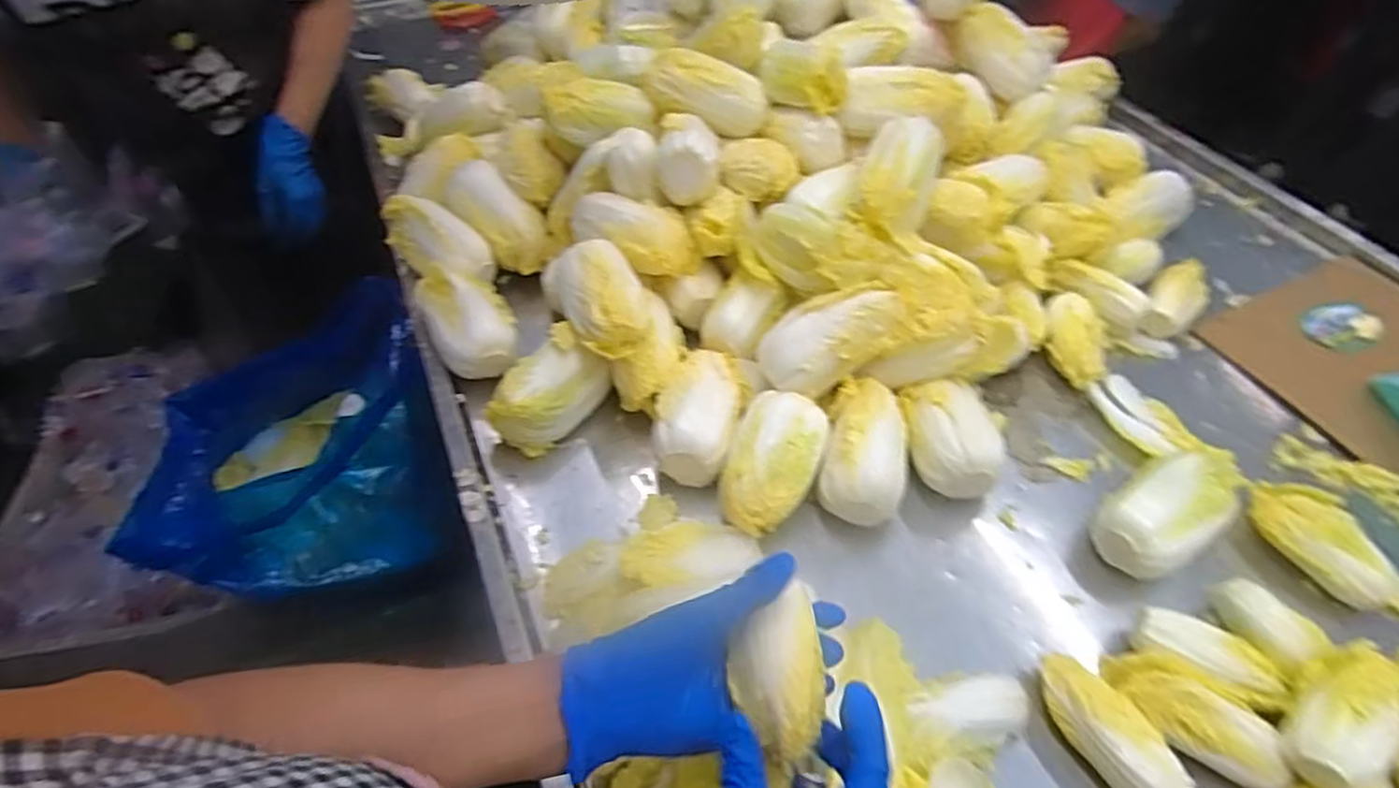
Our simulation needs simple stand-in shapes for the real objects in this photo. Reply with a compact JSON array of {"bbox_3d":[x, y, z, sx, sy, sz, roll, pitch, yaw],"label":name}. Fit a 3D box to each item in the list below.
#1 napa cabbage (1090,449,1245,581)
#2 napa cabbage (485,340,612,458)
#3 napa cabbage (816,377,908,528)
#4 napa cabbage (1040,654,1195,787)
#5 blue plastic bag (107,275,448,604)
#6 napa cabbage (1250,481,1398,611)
[{"bbox_3d":[0.404,0.108,0.615,0.124,0.079,0.072,-31,57,-22],"label":"napa cabbage"},{"bbox_3d":[-0.151,0.003,0.698,0.068,0.070,0.113,29,56,24],"label":"napa cabbage"},{"bbox_3d":[0.150,0.048,0.643,0.076,0.062,0.130,6,51,6],"label":"napa cabbage"},{"bbox_3d":[0.291,0.244,0.512,0.049,0.048,0.109,-26,53,-20],"label":"napa cabbage"},{"bbox_3d":[-0.507,0.056,0.903,0.319,0.208,0.338,-10,51,-8],"label":"blue plastic bag"},{"bbox_3d":[0.535,0.129,0.616,0.063,0.046,0.123,-8,49,-6],"label":"napa cabbage"}]

